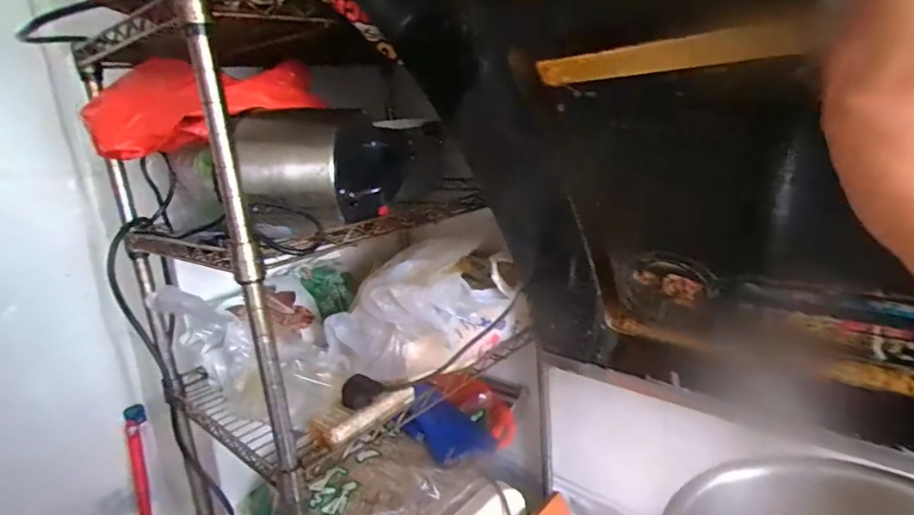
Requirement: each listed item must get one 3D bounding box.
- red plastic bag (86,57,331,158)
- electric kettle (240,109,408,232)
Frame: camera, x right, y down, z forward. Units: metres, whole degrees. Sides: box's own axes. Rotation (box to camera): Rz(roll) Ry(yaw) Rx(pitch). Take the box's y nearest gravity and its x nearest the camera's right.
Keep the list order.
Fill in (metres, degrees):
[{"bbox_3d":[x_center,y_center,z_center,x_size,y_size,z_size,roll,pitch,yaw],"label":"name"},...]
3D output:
[{"bbox_3d":[-0.271,-0.181,0.562,0.252,0.080,0.116,-29,25,-31],"label":"red plastic bag"},{"bbox_3d":[-0.135,-0.098,0.519,0.160,0.110,0.110,-7,15,-13],"label":"electric kettle"}]

